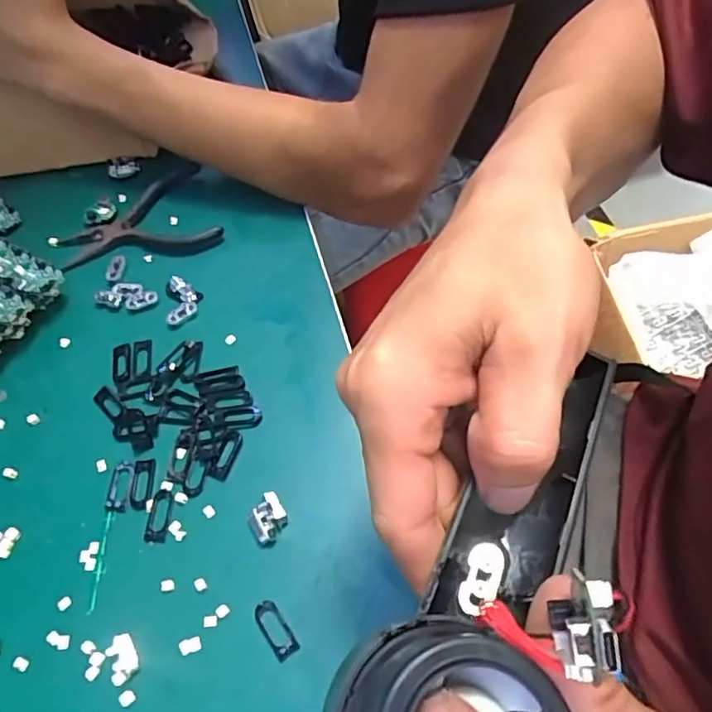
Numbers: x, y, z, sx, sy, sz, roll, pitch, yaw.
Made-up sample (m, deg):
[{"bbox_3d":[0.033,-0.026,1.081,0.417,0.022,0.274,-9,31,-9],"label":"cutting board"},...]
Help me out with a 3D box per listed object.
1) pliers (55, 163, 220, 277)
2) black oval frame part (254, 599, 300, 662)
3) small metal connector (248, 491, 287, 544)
[{"bbox_3d":[-0.164,-0.104,0.441,0.117,0.009,0.086,-15,60,-4],"label":"pliers"},{"bbox_3d":[-0.040,0.134,0.287,0.012,0.004,0.028,-33,63,-14],"label":"black oval frame part"},{"bbox_3d":[-0.048,0.087,0.314,0.020,0.006,0.022,-30,62,-12],"label":"small metal connector"}]

